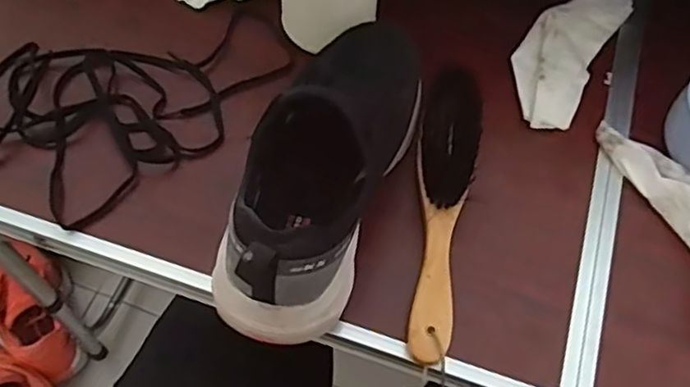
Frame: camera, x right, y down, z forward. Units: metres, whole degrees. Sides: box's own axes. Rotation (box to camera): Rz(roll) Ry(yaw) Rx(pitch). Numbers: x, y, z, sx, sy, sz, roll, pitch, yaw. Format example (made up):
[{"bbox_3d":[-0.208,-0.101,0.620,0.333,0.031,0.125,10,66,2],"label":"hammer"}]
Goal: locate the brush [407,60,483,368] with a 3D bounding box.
[{"bbox_3d":[0.071,0.008,0.494,0.044,0.033,0.234,11,61,3],"label":"brush"}]

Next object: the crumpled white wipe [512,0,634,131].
[{"bbox_3d":[0.198,-0.130,0.592,0.069,0.014,0.176,29,63,13],"label":"crumpled white wipe"}]

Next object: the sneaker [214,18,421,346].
[{"bbox_3d":[-0.009,-0.030,0.456,0.090,0.099,0.272,19,61,7],"label":"sneaker"}]

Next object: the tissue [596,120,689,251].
[{"bbox_3d":[0.261,0.003,0.504,0.040,0.026,0.162,-20,64,-14],"label":"tissue"}]

